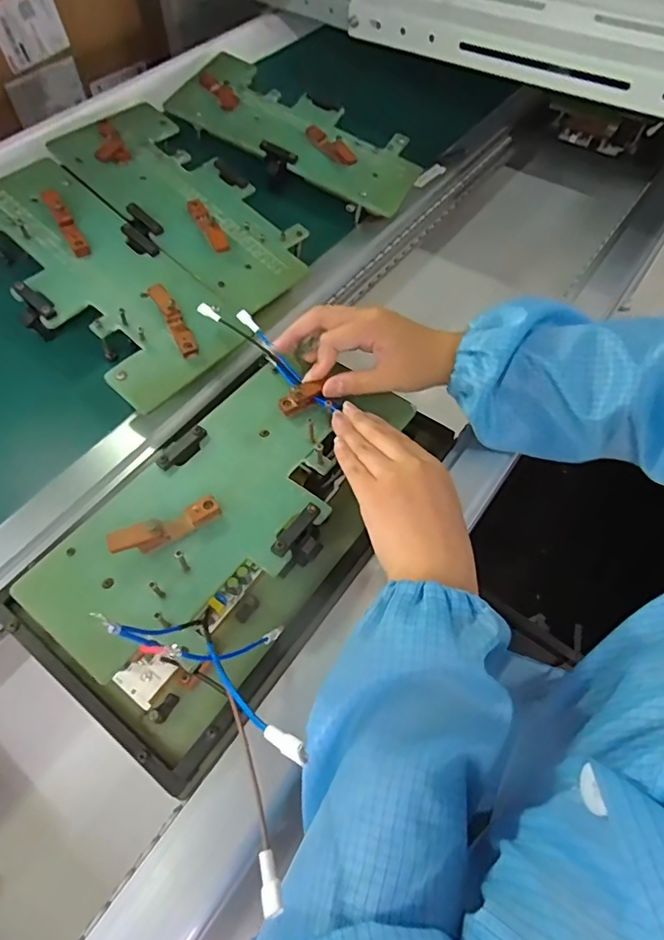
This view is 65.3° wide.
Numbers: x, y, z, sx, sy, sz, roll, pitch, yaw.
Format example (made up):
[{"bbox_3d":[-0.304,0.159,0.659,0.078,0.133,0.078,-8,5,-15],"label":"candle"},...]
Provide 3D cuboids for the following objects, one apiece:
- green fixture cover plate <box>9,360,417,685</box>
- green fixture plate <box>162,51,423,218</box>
[{"bbox_3d":[-0.074,0.017,0.380,0.134,0.019,0.281,31,61,18],"label":"green fixture cover plate"},{"bbox_3d":[-0.037,-0.398,0.612,0.289,0.032,0.127,29,60,3],"label":"green fixture plate"}]

